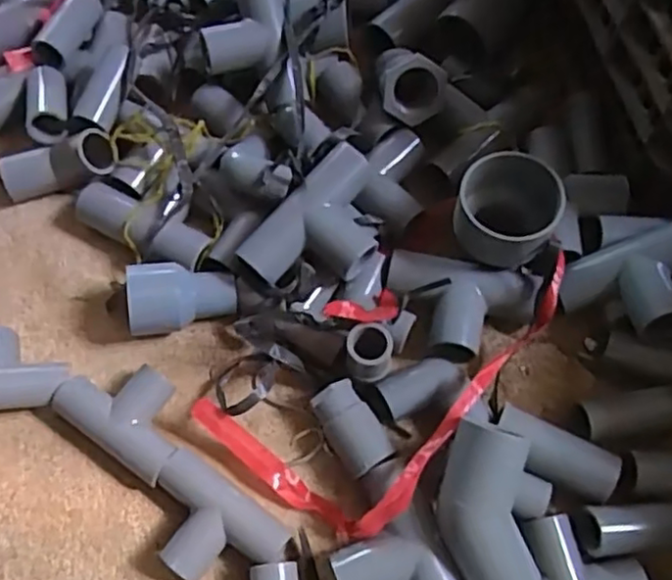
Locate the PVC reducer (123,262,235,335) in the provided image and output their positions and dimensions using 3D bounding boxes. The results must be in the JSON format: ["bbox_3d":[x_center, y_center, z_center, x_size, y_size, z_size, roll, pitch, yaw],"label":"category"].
[{"bbox_3d":[-0.103,0.006,0.458,0.070,0.038,0.042,-11,68,-3],"label":"PVC reducer"}]

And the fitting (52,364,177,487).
[{"bbox_3d":[-0.132,0.079,0.436,0.085,0.031,0.055,34,73,14],"label":"fitting"}]

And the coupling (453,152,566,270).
[{"bbox_3d":[0.110,-0.049,0.443,0.061,0.059,0.064,-1,68,2],"label":"coupling"}]

